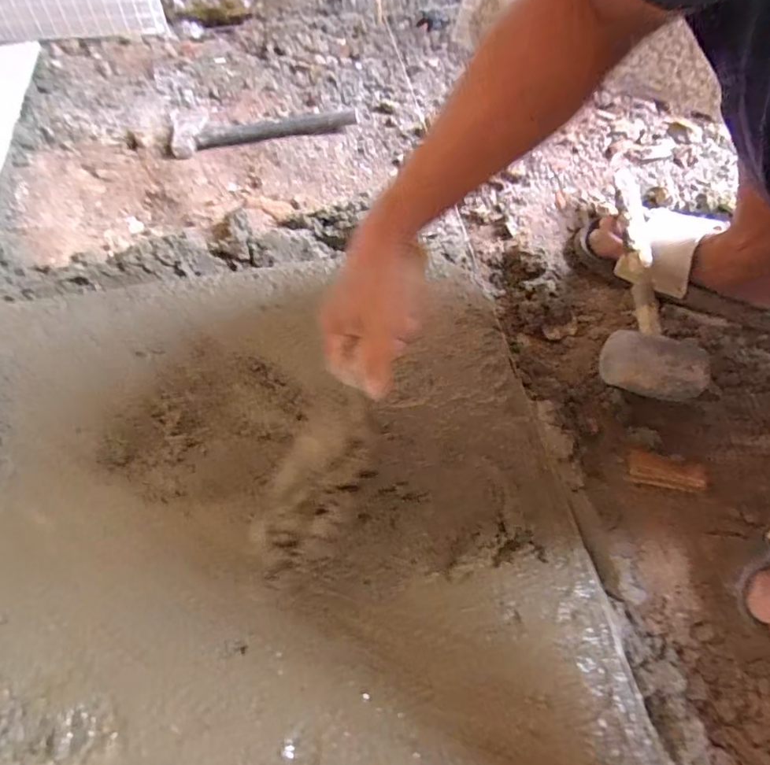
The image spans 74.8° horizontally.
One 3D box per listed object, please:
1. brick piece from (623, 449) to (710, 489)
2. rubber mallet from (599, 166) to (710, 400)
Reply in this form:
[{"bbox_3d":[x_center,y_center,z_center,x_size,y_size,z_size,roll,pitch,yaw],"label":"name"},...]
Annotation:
[{"bbox_3d":[0.268,0.084,0.478,0.068,0.008,0.033,14,60,9],"label":"brick piece"},{"bbox_3d":[0.294,-0.111,0.566,0.104,0.059,0.298,13,60,9],"label":"rubber mallet"}]

